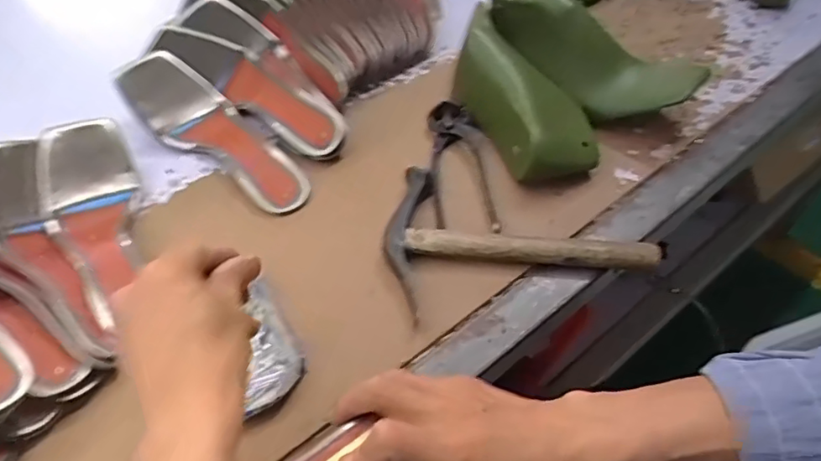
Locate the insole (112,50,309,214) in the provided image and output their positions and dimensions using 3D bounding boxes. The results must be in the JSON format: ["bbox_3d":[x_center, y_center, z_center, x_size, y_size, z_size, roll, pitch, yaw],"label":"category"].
[{"bbox_3d":[-0.195,-0.096,0.581,0.083,0.053,0.233,-37,59,-24],"label":"insole"}]

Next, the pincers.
[{"bbox_3d":[0.049,-0.062,0.563,0.060,0.021,0.163,-3,52,-1],"label":"pincers"}]

